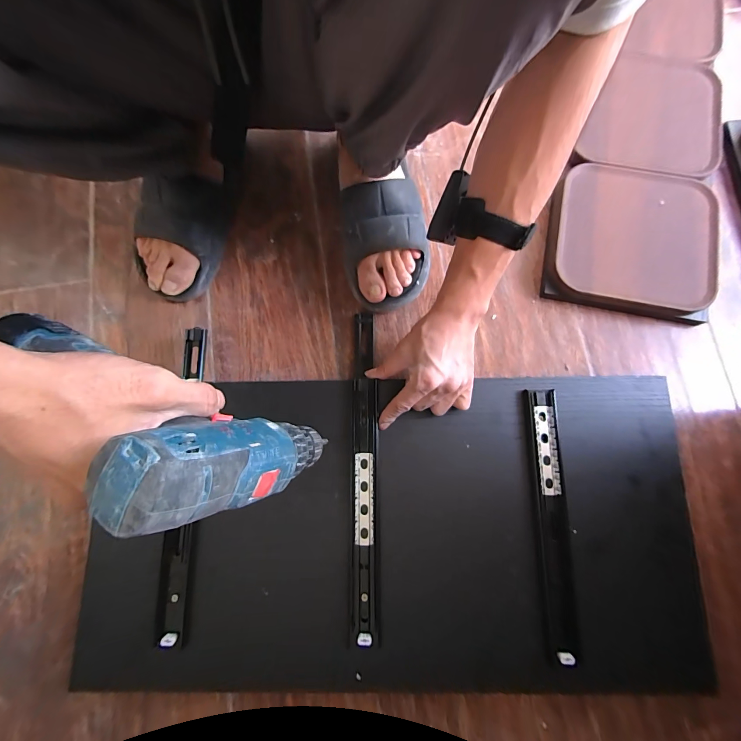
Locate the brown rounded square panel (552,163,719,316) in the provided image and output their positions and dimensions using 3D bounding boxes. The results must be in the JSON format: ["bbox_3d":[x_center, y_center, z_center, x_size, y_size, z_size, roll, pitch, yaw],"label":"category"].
[{"bbox_3d":[0.353,-0.182,0.469,0.201,0.034,0.211,14,79,4],"label":"brown rounded square panel"}]

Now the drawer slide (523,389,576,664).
[{"bbox_3d":[0.205,0.164,0.390,0.032,0.010,0.283,0,78,1],"label":"drawer slide"}]

